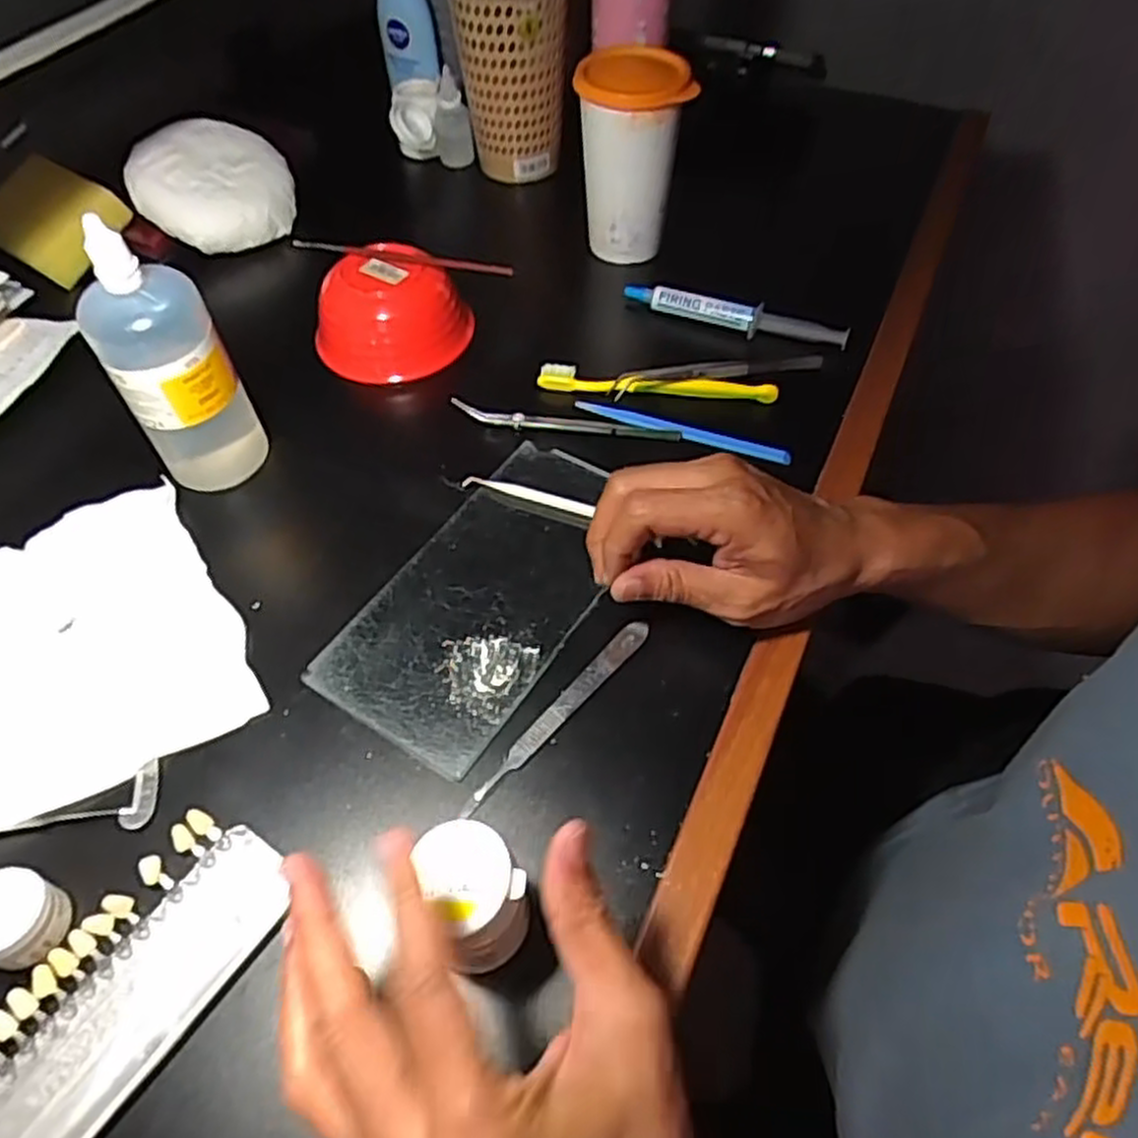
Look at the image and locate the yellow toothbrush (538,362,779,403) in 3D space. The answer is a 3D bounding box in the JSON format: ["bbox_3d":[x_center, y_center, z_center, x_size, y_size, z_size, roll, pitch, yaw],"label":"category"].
[{"bbox_3d":[0.058,-0.121,0.514,0.153,0.010,0.013,7,55,6],"label":"yellow toothbrush"}]

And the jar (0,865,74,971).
[{"bbox_3d":[-0.222,0.140,0.315,0.033,0.026,0.031,-1,55,1],"label":"jar"}]

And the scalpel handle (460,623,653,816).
[{"bbox_3d":[-0.004,0.069,0.382,0.013,0.004,0.128,35,62,23],"label":"scalpel handle"}]

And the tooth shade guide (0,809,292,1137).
[{"bbox_3d":[-0.180,0.169,0.311,0.067,0.009,0.147,30,60,20],"label":"tooth shade guide"}]

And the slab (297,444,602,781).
[{"bbox_3d":[-0.042,0.007,0.428,0.102,0.008,0.198,25,59,17],"label":"slab"}]

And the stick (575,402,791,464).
[{"bbox_3d":[0.070,-0.087,0.494,0.136,0.005,0.011,17,57,13],"label":"stick"}]

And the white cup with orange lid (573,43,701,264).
[{"bbox_3d":[0.044,-0.295,0.569,0.074,0.124,0.067,-6,55,-3],"label":"white cup with orange lid"}]

